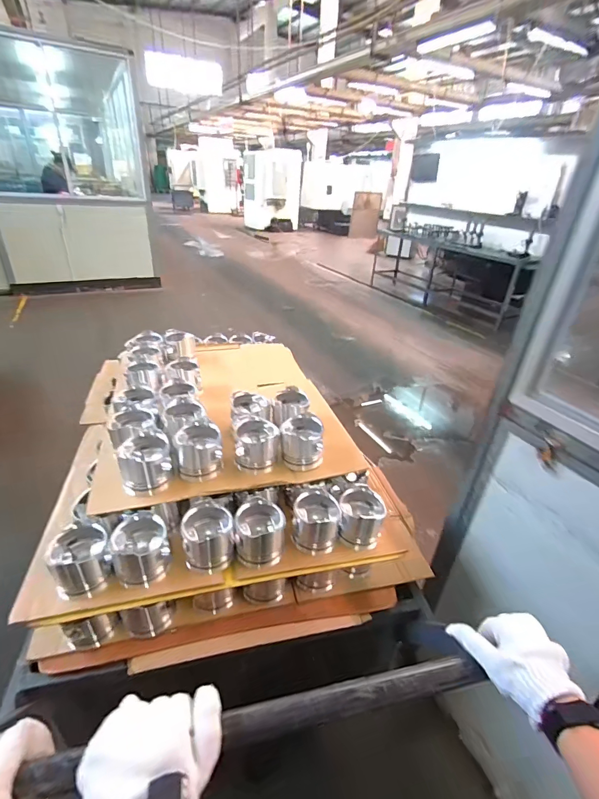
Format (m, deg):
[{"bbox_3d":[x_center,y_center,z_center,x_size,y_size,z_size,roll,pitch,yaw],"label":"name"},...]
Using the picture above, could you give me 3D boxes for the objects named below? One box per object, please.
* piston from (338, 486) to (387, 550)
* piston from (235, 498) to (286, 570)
[{"bbox_3d":[0.124,0.233,0.752,0.087,0.107,0.078,1,21,9],"label":"piston"},{"bbox_3d":[-0.072,0.242,0.703,0.083,0.120,0.083,-4,21,-5],"label":"piston"}]

